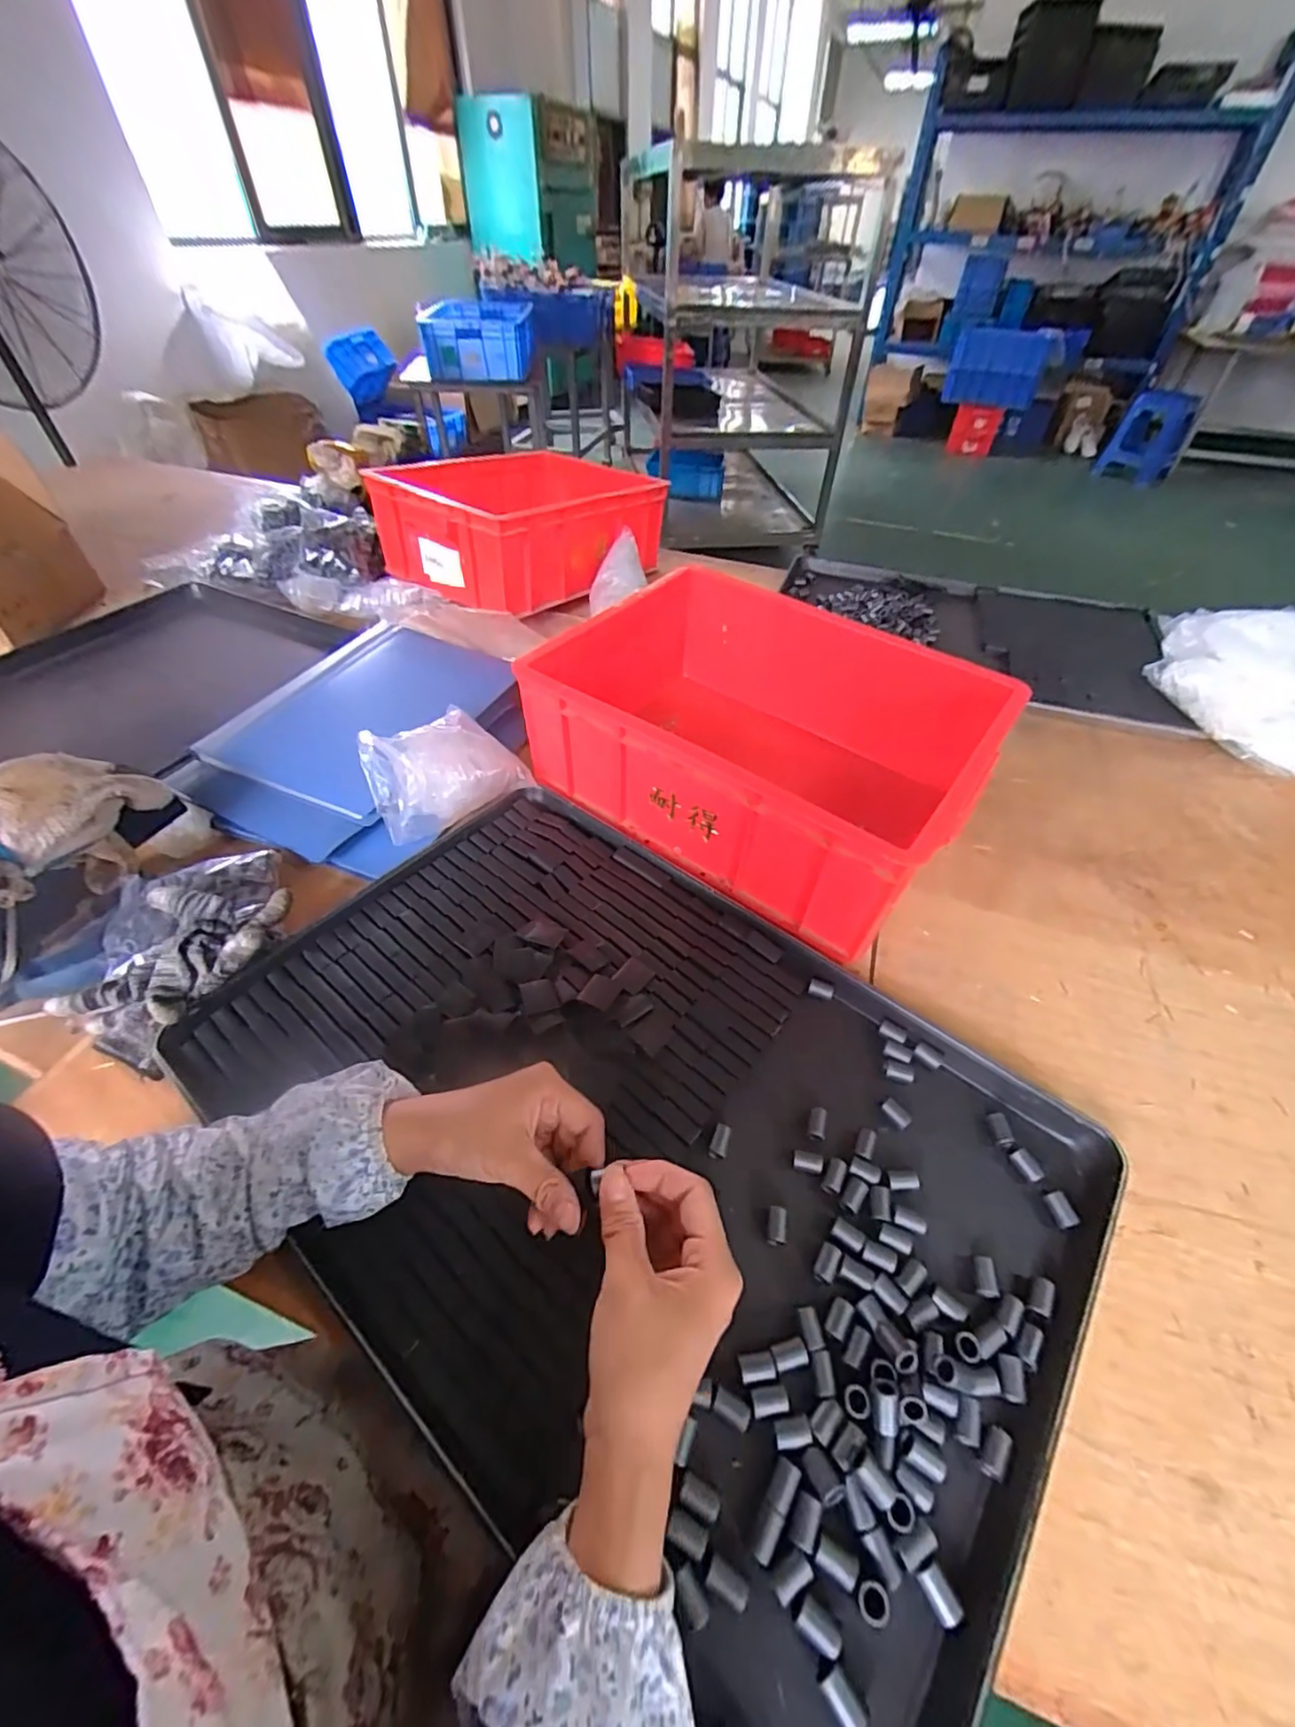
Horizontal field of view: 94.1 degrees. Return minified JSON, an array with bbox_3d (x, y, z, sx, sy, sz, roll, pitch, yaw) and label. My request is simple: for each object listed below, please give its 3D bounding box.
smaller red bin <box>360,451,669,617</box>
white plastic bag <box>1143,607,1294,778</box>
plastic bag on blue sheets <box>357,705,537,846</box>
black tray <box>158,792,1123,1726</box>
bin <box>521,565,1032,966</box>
[{"bbox_3d":[-0.192,-0.565,0.988,0.308,0.133,0.401,29,53,23],"label":"smaller red bin"},{"bbox_3d":[0.840,-0.205,0.750,0.323,0.129,0.237,20,50,15],"label":"white plastic bag"},{"bbox_3d":[-0.212,-0.102,0.624,0.151,0.086,0.101,-29,55,-26],"label":"plastic bag on blue sheets"},{"bbox_3d":[-0.021,0.173,0.432,0.609,0.023,0.380,32,54,24],"label":"black tray"},{"bbox_3d":[0.112,-0.121,0.640,0.412,0.179,0.303,27,52,21],"label":"bin"}]

